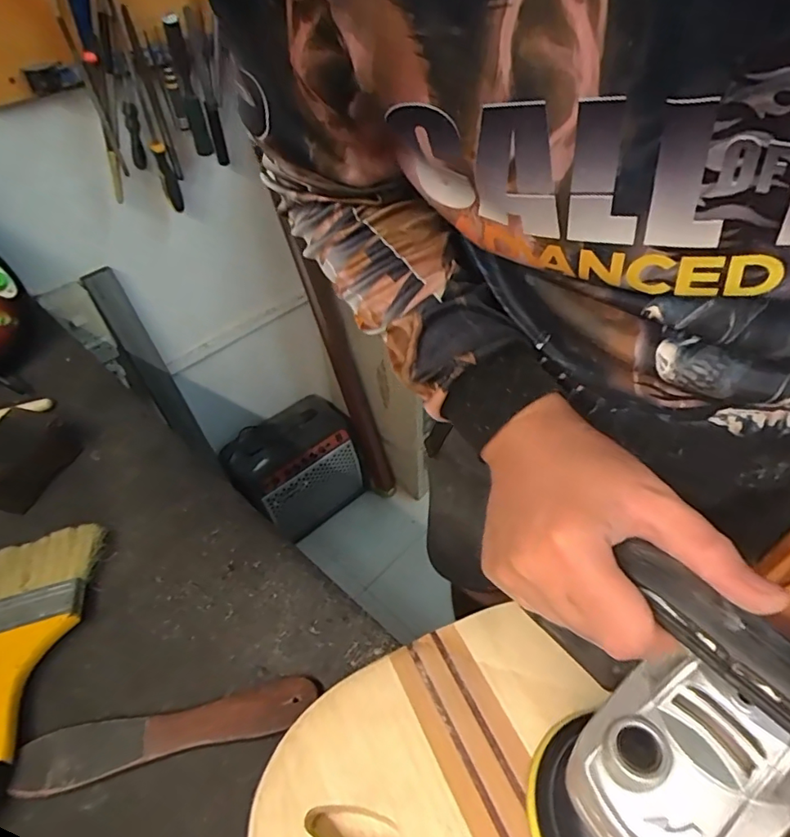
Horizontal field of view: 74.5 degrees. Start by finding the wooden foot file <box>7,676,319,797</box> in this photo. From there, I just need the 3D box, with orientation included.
[{"bbox_3d":[-0.167,0.236,0.390,0.212,0.014,0.038,-11,46,-7],"label":"wooden foot file"}]

